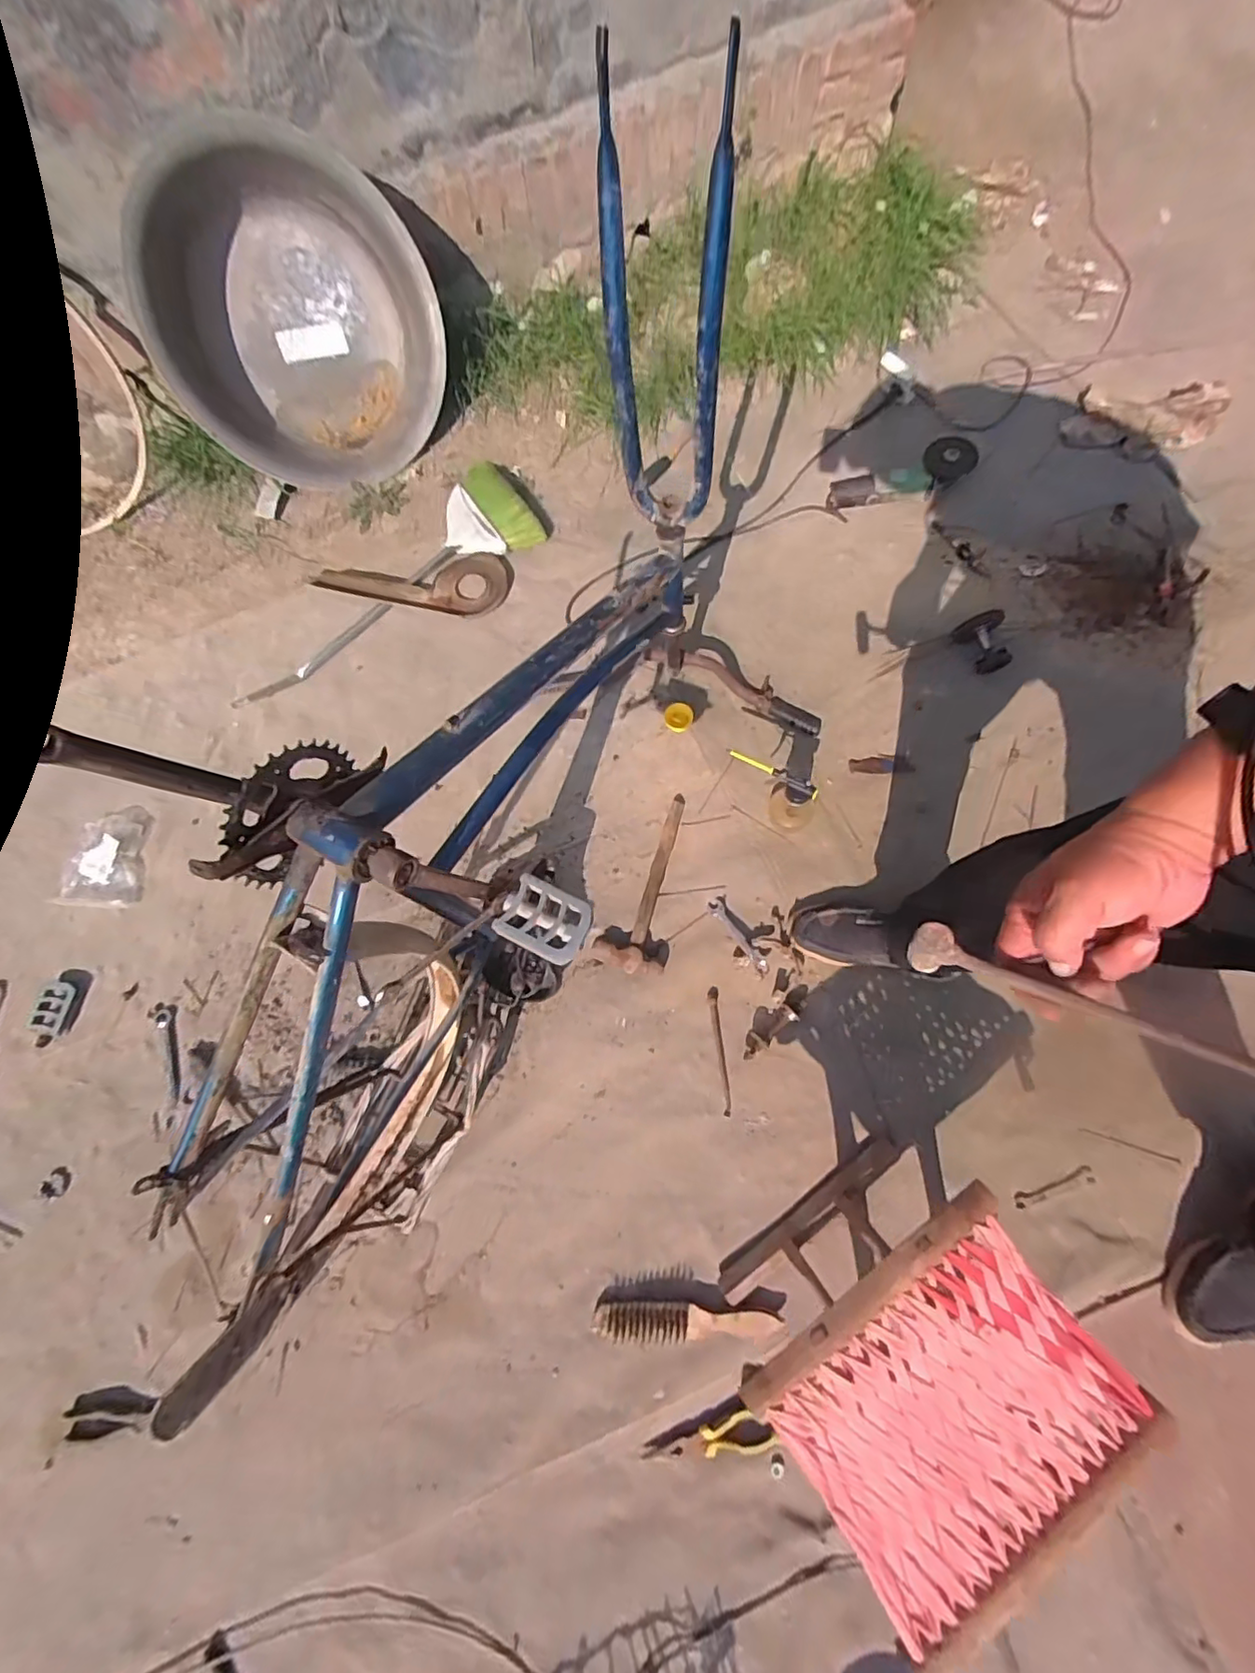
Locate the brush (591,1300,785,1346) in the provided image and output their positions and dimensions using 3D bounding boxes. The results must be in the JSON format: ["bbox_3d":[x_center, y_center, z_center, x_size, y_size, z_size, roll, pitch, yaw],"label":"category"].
[{"bbox_3d":[0.081,0.688,0.832,0.256,0.025,0.045,1,70,3],"label":"brush"}]

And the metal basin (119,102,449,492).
[{"bbox_3d":[-0.738,-1.155,1.342,0.606,0.605,0.202,-27,40,-6],"label":"metal basin"}]

